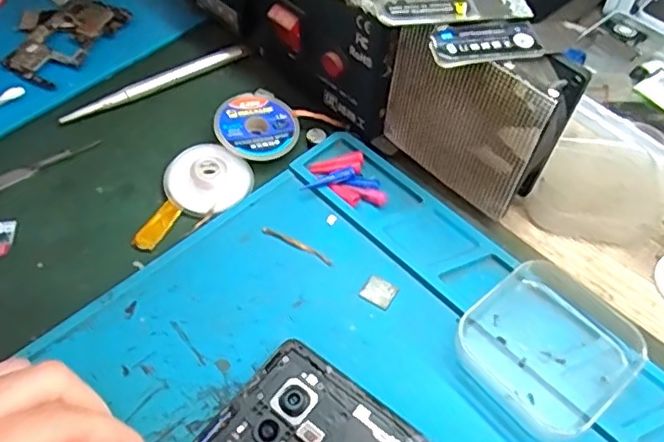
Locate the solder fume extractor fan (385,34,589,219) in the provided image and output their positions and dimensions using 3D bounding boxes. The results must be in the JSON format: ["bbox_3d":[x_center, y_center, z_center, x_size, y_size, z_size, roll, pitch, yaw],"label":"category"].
[{"bbox_3d":[0.065,-0.048,0.281,0.079,0.080,0.028,35,61,23],"label":"solder fume extractor fan"}]

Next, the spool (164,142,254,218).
[{"bbox_3d":[-0.065,-0.022,0.305,0.040,0.010,0.039,0,54,0],"label":"spool"}]

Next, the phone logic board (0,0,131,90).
[{"bbox_3d":[-0.175,-0.117,0.375,0.056,0.008,0.076,21,57,14],"label":"phone logic board"}]

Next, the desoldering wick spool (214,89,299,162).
[{"bbox_3d":[-0.042,-0.052,0.324,0.044,0.007,0.044,6,60,-11],"label":"desoldering wick spool"}]

